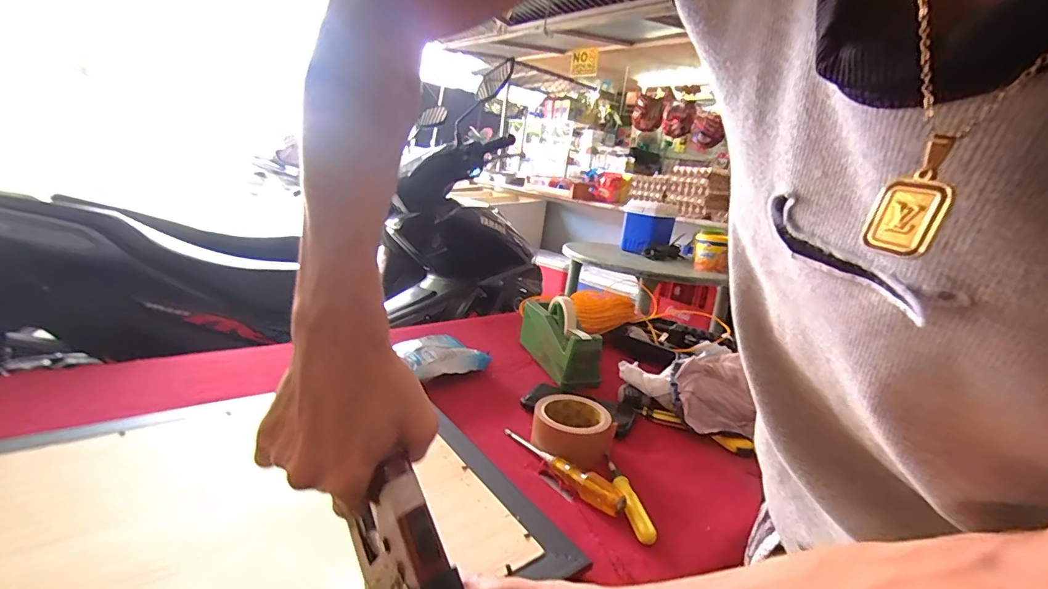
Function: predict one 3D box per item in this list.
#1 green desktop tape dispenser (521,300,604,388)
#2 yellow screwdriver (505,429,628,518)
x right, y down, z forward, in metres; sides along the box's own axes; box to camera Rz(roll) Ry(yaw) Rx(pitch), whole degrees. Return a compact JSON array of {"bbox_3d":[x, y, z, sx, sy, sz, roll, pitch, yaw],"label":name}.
[{"bbox_3d":[0.064,0.076,0.825,0.081,0.101,0.208,0,18,-23],"label":"green desktop tape dispenser"},{"bbox_3d":[0.040,0.201,0.536,0.021,0.033,0.192,-7,22,-40],"label":"yellow screwdriver"}]

